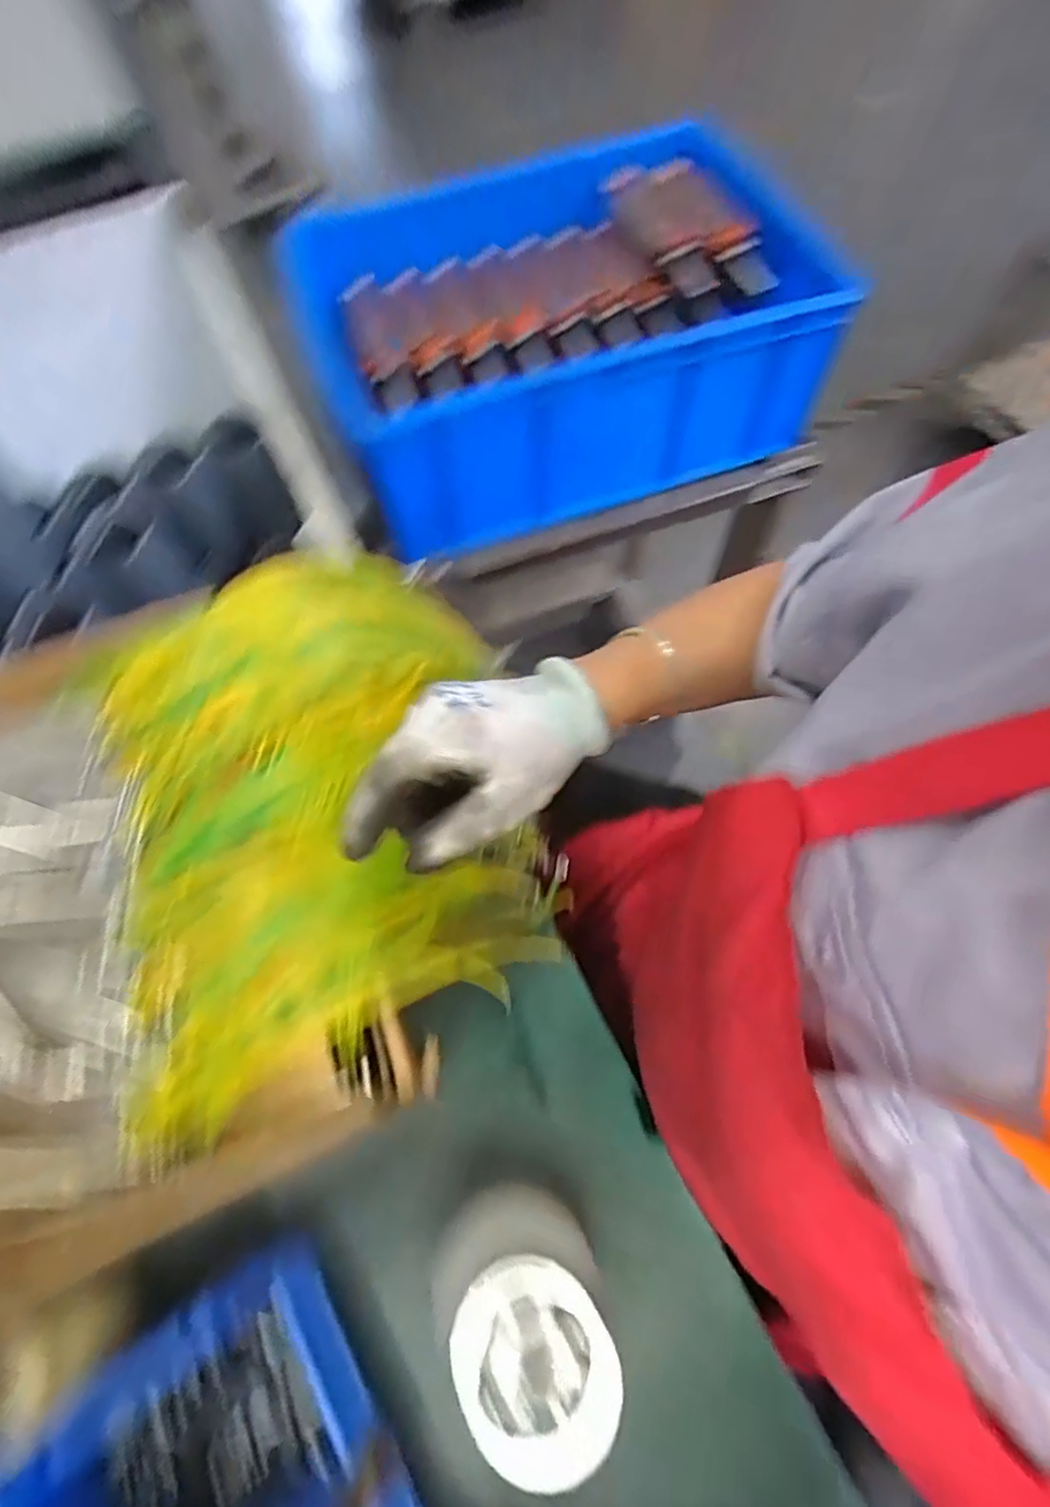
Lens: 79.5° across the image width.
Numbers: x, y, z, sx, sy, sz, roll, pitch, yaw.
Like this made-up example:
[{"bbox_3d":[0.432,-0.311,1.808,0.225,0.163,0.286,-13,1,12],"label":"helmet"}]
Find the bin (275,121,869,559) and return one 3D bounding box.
[{"bbox_3d":[0.034,-0.447,0.670,0.456,0.157,0.338,-20,68,-8],"label":"bin"}]

